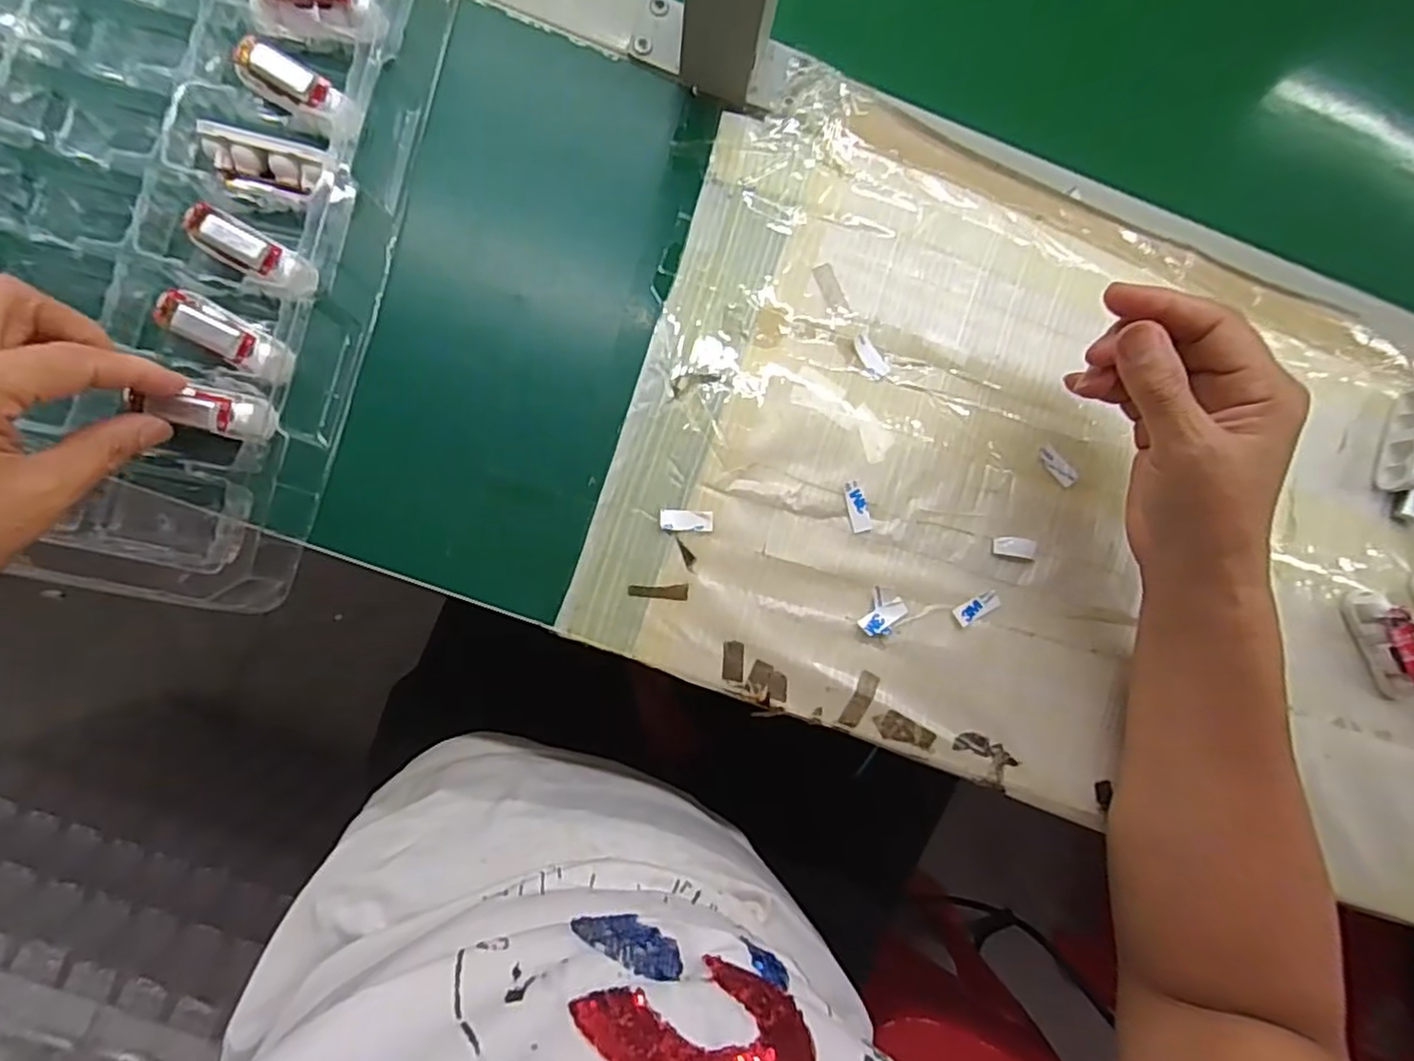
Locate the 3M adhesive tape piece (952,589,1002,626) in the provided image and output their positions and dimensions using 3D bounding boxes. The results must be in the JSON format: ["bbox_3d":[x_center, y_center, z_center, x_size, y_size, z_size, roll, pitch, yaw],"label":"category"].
[{"bbox_3d":[0.142,0.041,0.356,0.026,0.004,0.011,-26,89,-9],"label":"3M adhesive tape piece"}]

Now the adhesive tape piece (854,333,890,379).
[{"bbox_3d":[0.088,-0.094,0.363,0.012,0.004,0.026,-36,90,-9],"label":"adhesive tape piece"}]

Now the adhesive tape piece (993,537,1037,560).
[{"bbox_3d":[0.165,0.009,0.360,0.024,0.008,0.010,10,84,-6],"label":"adhesive tape piece"}]

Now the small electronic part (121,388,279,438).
[{"bbox_3d":[-0.225,-0.054,0.305,0.054,0.016,0.021,6,84,-27],"label":"small electronic part"}]

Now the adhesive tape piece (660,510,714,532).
[{"bbox_3d":[-0.010,-0.005,0.344,0.026,0.004,0.010,2,94,-7],"label":"adhesive tape piece"}]

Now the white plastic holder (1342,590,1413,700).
[{"bbox_3d":[0.376,0.063,0.371,0.020,0.023,0.059,-25,89,-9],"label":"white plastic holder"}]

